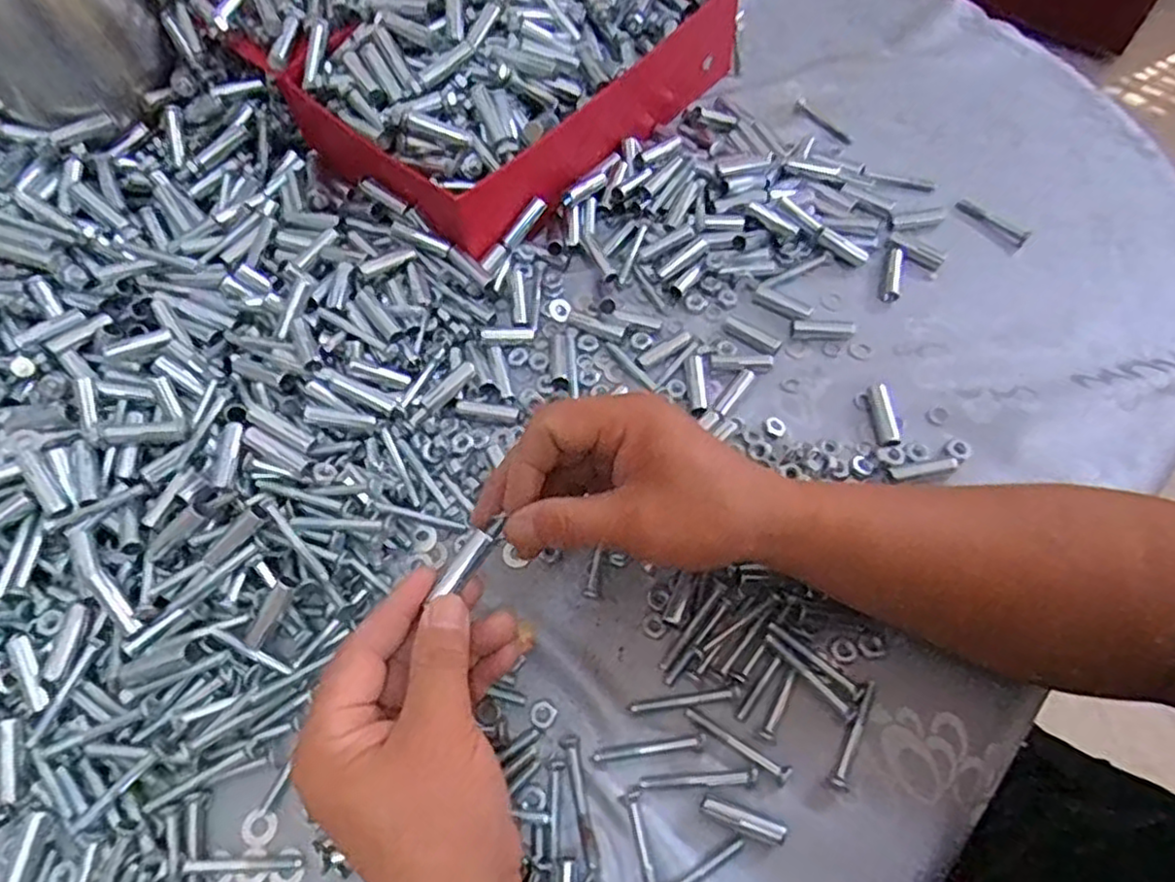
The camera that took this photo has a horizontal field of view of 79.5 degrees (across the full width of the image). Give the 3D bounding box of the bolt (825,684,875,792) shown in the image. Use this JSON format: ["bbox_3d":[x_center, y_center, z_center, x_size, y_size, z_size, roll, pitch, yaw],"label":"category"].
[{"bbox_3d":[0.134,0.146,0.350,0.011,0.006,0.055,29,67,15],"label":"bolt"}]

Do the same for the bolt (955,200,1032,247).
[{"bbox_3d":[0.294,-0.159,0.513,0.054,0.007,0.012,37,69,18],"label":"bolt"}]

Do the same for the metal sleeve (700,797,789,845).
[{"bbox_3d":[0.074,0.180,0.334,0.040,0.007,0.009,18,64,10],"label":"metal sleeve"}]

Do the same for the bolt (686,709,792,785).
[{"bbox_3d":[0.074,0.150,0.351,0.055,0.006,0.008,31,68,16],"label":"bolt"}]

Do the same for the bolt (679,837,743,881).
[{"bbox_3d":[0.049,0.201,0.324,0.055,0.004,0.008,-28,65,-12],"label":"bolt"}]

